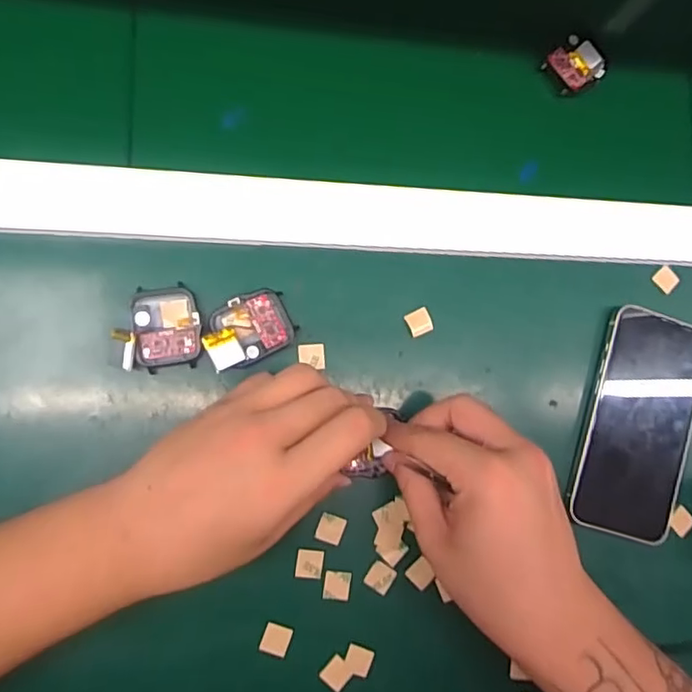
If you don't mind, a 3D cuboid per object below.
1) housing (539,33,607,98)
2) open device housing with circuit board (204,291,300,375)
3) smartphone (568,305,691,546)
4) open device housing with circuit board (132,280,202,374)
[{"bbox_3d":[0.157,-0.193,0.387,0.045,0.011,0.034,-40,92,-10],"label":"housing"},{"bbox_3d":[-0.056,-0.009,0.328,0.051,0.021,0.036,-19,89,-10],"label":"open device housing with circuit board"},{"bbox_3d":[0.193,0.051,0.372,0.075,0.013,0.144,17,83,-7],"label":"smartphone"},{"bbox_3d":[-0.101,-0.010,0.322,0.036,0.012,0.046,-9,87,-10],"label":"open device housing with circuit board"}]

